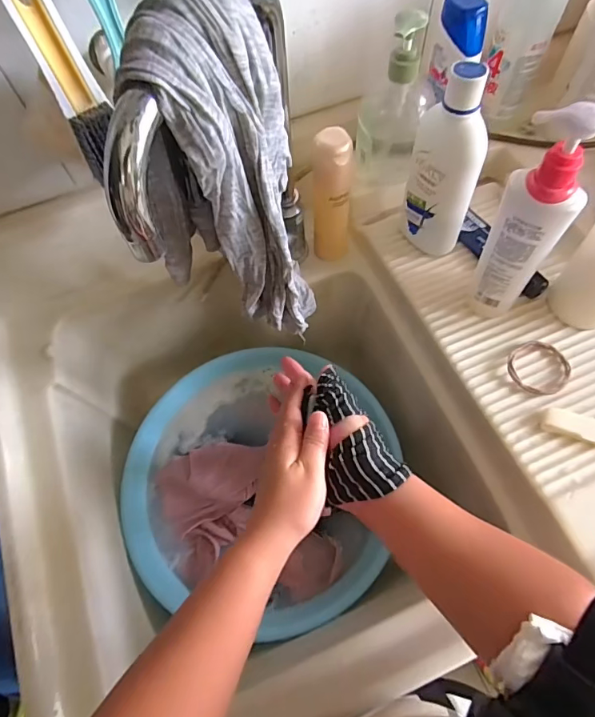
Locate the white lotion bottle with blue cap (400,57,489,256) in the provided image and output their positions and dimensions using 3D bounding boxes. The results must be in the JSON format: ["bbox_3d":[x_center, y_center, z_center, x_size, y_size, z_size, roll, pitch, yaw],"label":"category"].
[{"bbox_3d":[0.148,-0.186,0.453,0.042,0.191,0.067,-30,68,-10],"label":"white lotion bottle with blue cap"}]

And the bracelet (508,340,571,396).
[{"bbox_3d":[0.243,0.008,0.449,0.060,0.006,0.057,-1,66,2],"label":"bracelet"}]

